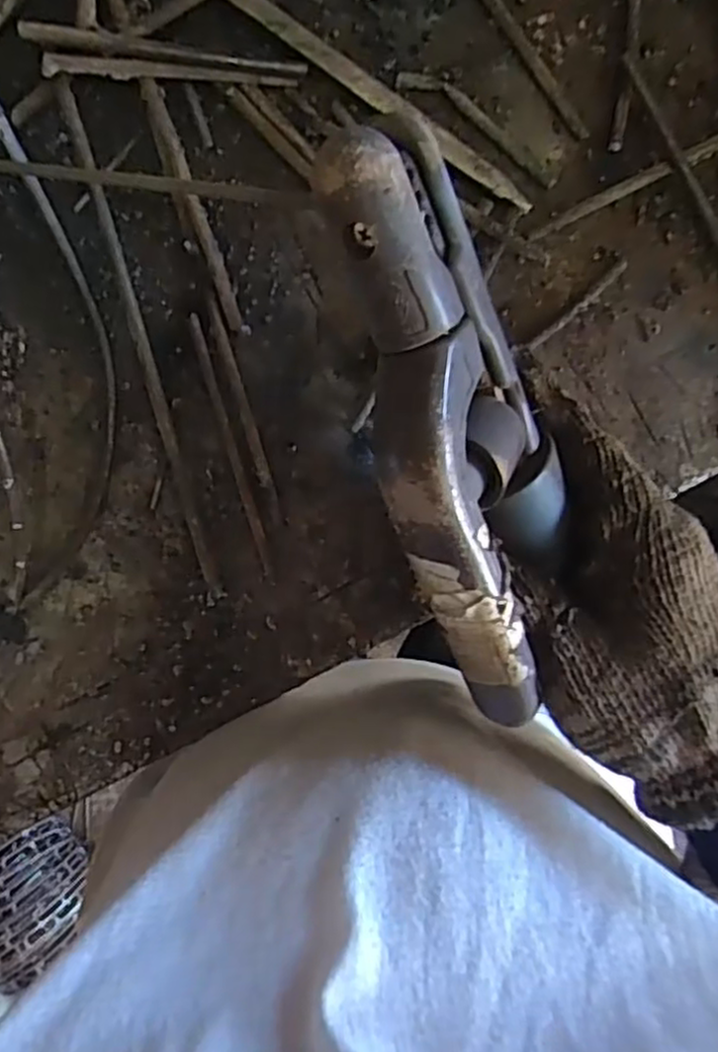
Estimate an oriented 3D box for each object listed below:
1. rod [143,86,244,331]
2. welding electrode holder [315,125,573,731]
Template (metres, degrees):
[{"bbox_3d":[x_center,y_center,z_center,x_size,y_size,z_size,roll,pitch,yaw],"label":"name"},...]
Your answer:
[{"bbox_3d":[-0.068,-0.130,0.303,0.008,0.011,0.097,-19,99,2],"label":"rod"},{"bbox_3d":[0.032,-0.022,0.217,0.052,0.042,0.175,-16,111,2],"label":"welding electrode holder"}]

